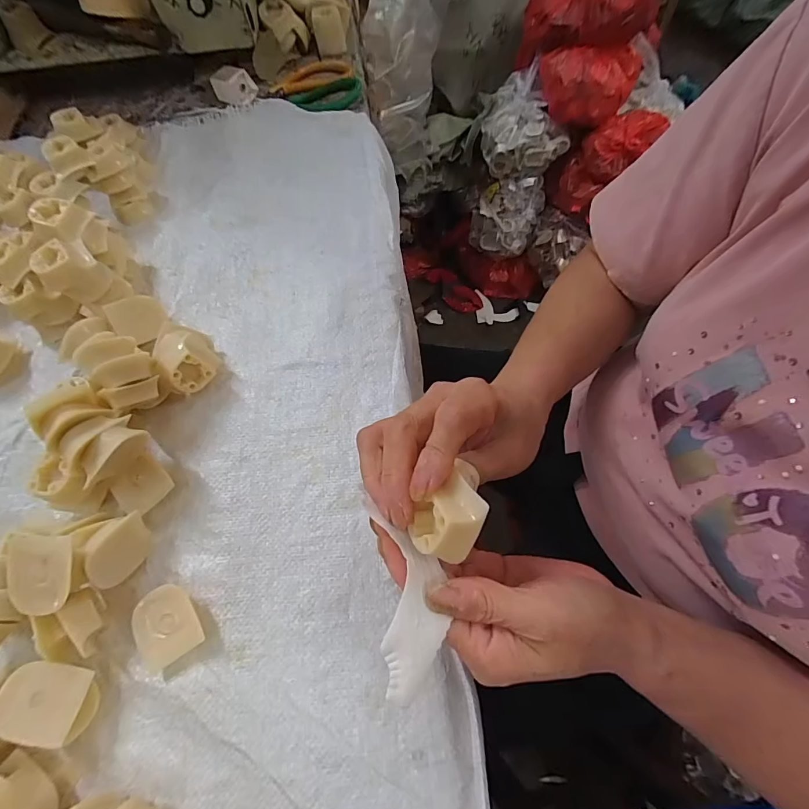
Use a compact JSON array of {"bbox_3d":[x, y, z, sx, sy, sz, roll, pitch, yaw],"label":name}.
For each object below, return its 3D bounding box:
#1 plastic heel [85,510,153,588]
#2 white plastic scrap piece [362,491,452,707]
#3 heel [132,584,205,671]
[{"bbox_3d":[-0.199,0.101,0.286,0.016,0.038,0.045,1,27,23],"label":"plastic heel"},{"bbox_3d":[-0.001,0.088,0.197,0.037,0.015,0.088,-3,57,0],"label":"white plastic scrap piece"},{"bbox_3d":[-0.163,0.151,0.280,0.041,0.018,0.045,-30,68,-11],"label":"heel"}]

